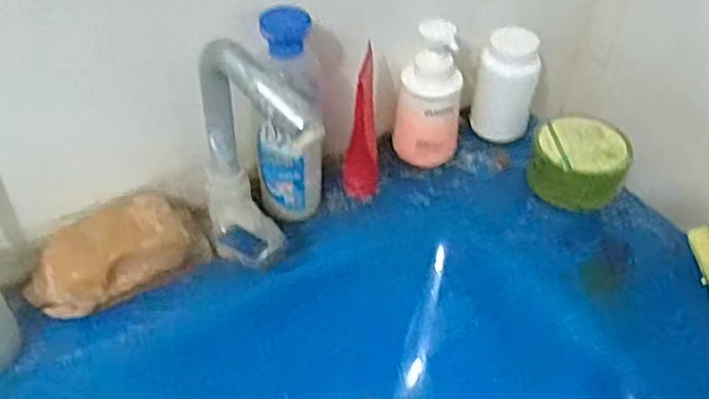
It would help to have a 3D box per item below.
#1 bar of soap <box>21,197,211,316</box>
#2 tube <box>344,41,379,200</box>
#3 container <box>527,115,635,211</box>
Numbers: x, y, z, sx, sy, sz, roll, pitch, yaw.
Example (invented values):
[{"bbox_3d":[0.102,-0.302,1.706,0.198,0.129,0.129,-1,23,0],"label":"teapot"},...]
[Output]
[{"bbox_3d":[-0.212,0.051,0.628,0.153,0.062,0.062,-23,50,-24],"label":"bar of soap"},{"bbox_3d":[0.010,-0.068,0.699,0.033,0.166,0.044,3,45,0],"label":"tube"},{"bbox_3d":[0.239,-0.035,0.743,0.096,0.071,0.094,25,49,21],"label":"container"}]

